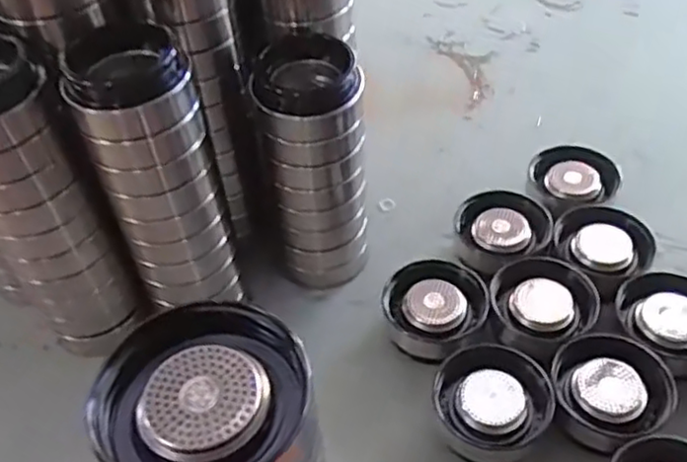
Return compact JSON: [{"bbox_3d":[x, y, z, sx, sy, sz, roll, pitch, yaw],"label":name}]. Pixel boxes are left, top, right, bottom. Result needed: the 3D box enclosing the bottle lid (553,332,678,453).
[{"bbox_3d":[0.154,0.094,0.408,0.062,0.030,0.061,-3,46,3],"label":"bottle lid"}]

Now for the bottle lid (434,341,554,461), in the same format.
[{"bbox_3d":[0.087,0.098,0.403,0.064,0.028,0.059,3,47,8],"label":"bottle lid"}]

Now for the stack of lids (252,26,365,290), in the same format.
[{"bbox_3d":[-0.014,-0.045,0.468,0.064,0.168,0.073,20,51,23],"label":"stack of lids"}]

